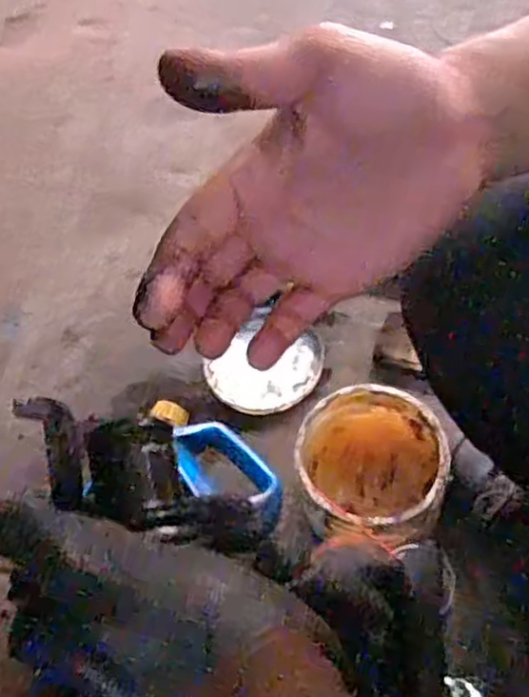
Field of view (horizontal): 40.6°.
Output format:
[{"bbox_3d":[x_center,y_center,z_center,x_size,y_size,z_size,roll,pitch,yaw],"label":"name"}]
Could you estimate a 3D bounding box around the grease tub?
[{"bbox_3d":[0.110,0.125,0.765,0.141,0.124,0.150,-4,58,7],"label":"grease tub"}]

